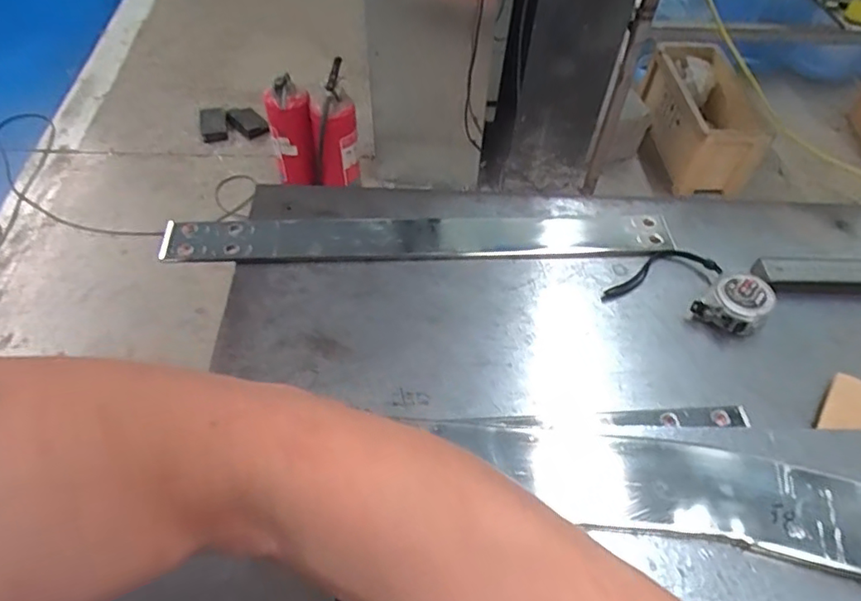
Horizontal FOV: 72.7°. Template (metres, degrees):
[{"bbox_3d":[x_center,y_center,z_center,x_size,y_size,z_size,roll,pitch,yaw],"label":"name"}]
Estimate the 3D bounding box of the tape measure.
[{"bbox_3d":[0.322,0.005,0.613,0.072,0.032,0.058,-31,60,-23],"label":"tape measure"}]

